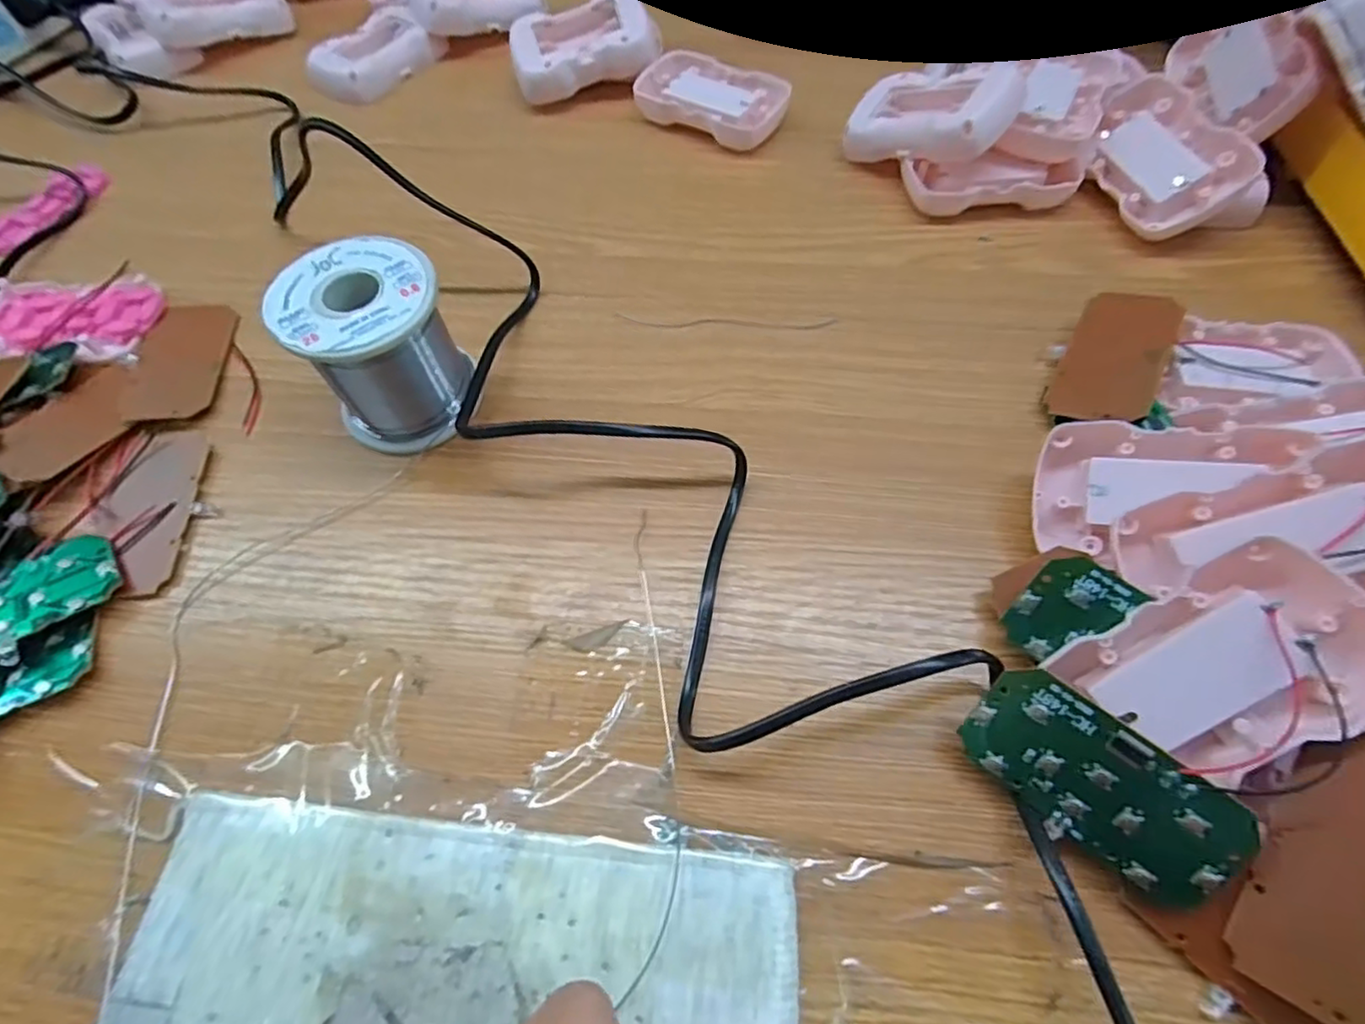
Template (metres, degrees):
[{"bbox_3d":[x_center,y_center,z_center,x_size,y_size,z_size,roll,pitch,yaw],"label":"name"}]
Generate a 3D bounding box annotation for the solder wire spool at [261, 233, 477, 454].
[{"bbox_3d":[-0.125,-0.068,0.269,0.059,0.064,0.061,-30,65,-15],"label":"solder wire spool"}]

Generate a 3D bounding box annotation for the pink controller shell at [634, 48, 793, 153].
[{"bbox_3d":[0.016,-0.246,0.384,0.086,0.019,0.052,27,65,14],"label":"pink controller shell"}]

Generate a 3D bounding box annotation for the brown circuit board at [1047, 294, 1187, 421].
[{"bbox_3d":[0.186,-0.068,0.275,0.037,0.004,0.068,18,70,33],"label":"brown circuit board"}]

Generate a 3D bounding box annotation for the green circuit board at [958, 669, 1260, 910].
[{"bbox_3d":[0.125,0.081,0.192,0.074,0.004,0.038,37,108,22],"label":"green circuit board"}]

